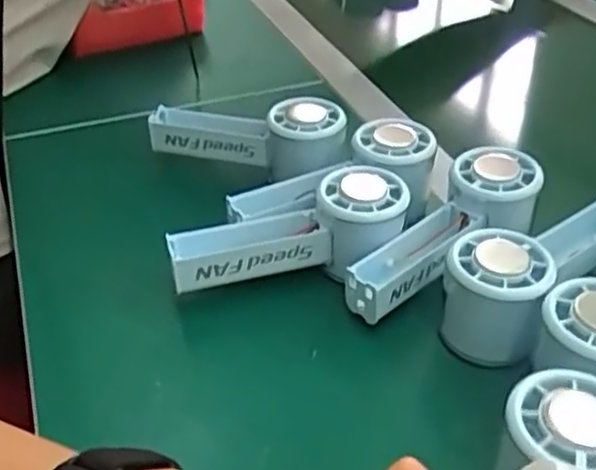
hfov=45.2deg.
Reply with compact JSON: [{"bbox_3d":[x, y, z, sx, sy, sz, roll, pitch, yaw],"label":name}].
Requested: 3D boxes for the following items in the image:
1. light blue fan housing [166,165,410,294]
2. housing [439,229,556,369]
[{"bbox_3d":[-0.002,0.002,0.450,0.149,0.050,0.053,-17,40,-4],"label":"light blue fan housing"},{"bbox_3d":[0.110,0.038,0.411,0.055,0.070,0.050,14,39,15],"label":"housing"}]

